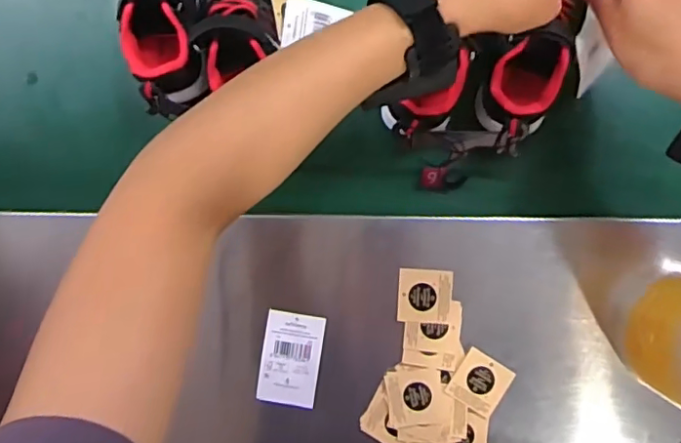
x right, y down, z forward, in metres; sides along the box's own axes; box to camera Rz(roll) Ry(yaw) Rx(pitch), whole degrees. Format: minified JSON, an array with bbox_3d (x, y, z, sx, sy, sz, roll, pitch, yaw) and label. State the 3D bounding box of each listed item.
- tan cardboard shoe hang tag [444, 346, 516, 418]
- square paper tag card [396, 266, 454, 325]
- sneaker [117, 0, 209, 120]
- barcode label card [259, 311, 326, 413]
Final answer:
[{"bbox_3d":[0.116,0.134,0.467,0.043,0.004,0.045,33,88,0],"label":"tan cardboard shoe hang tag"},{"bbox_3d":[0.071,0.063,0.468,0.044,0.004,0.045,4,86,5],"label":"square paper tag card"},{"bbox_3d":[-0.144,-0.170,0.455,0.061,0.060,0.166,-7,92,1],"label":"sneaker"},{"bbox_3d":[-0.042,0.118,0.478,0.050,0.005,0.079,8,92,1],"label":"barcode label card"}]

